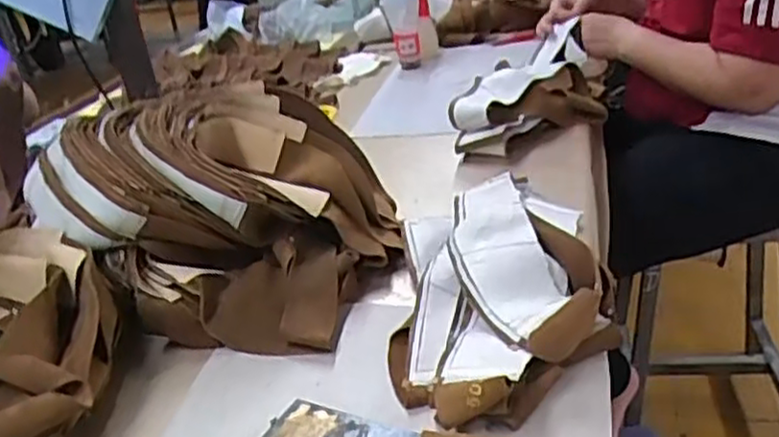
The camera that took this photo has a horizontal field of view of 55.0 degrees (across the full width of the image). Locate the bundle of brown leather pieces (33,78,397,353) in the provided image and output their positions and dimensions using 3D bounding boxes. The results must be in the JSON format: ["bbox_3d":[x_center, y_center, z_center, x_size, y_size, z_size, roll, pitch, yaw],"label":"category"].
[{"bbox_3d":[-0.178,-0.026,0.849,0.336,0.195,0.310,6,29,26],"label":"bundle of brown leather pieces"}]

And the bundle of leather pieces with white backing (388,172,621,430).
[{"bbox_3d":[0.107,0.046,0.736,0.209,0.078,0.357,-3,26,10],"label":"bundle of leather pieces with white backing"}]

